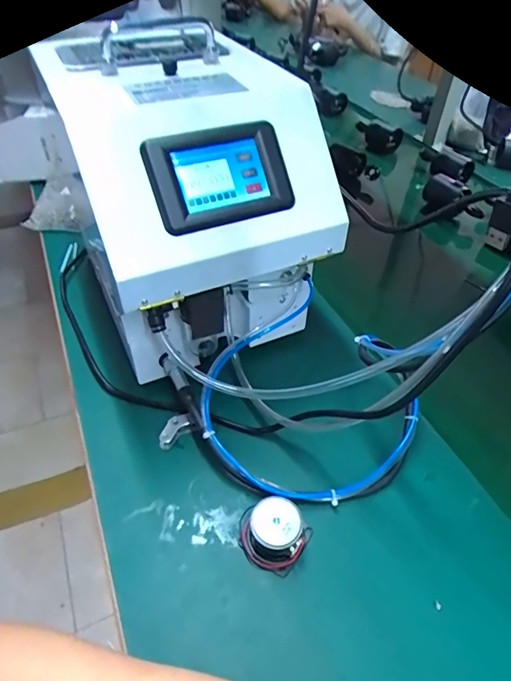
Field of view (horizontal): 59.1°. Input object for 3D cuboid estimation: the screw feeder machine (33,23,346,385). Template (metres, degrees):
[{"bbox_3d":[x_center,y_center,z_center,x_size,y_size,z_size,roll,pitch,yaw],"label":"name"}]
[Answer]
[{"bbox_3d":[-0.074,-0.128,0.489,0.208,0.283,0.276,-19,48,-21],"label":"screw feeder machine"}]

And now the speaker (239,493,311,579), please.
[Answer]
[{"bbox_3d":[0.015,0.163,0.386,0.056,0.038,0.048,27,49,23],"label":"speaker"}]

